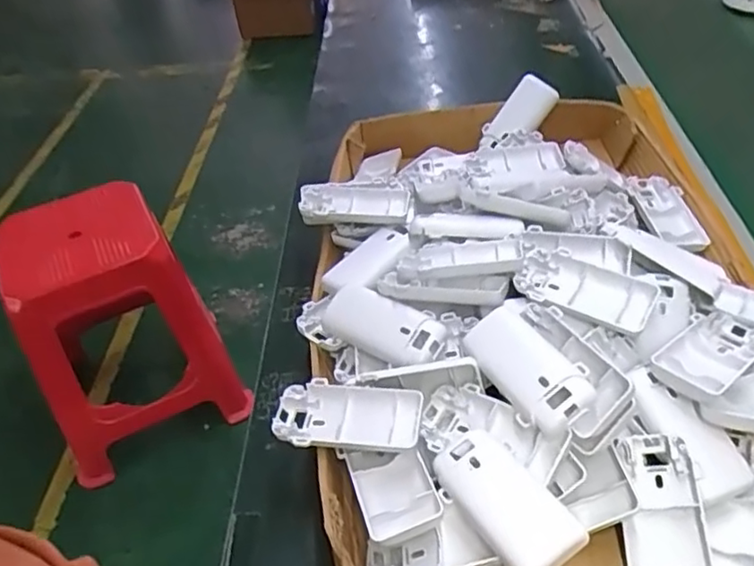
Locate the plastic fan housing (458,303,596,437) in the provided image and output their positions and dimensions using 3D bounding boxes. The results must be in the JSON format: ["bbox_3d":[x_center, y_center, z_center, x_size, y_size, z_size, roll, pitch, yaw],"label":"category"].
[{"bbox_3d":[0.098,0.059,0.417,0.044,0.025,0.094,-42,42,6],"label":"plastic fan housing"}]

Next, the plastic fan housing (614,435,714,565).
[{"bbox_3d":[0.171,0.140,0.380,0.043,0.024,0.095,1,57,9],"label":"plastic fan housing"}]

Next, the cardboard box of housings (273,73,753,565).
[{"bbox_3d":[0.124,0.000,0.525,0.364,0.089,0.533,-4,41,4],"label":"cardboard box of housings"}]

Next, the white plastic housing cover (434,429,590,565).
[{"bbox_3d":[0.072,0.124,0.358,0.041,0.023,0.092,-24,44,-18],"label":"white plastic housing cover"}]

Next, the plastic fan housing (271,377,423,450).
[{"bbox_3d":[-0.019,0.086,0.415,0.094,0.011,0.047,-1,42,7],"label":"plastic fan housing"}]

